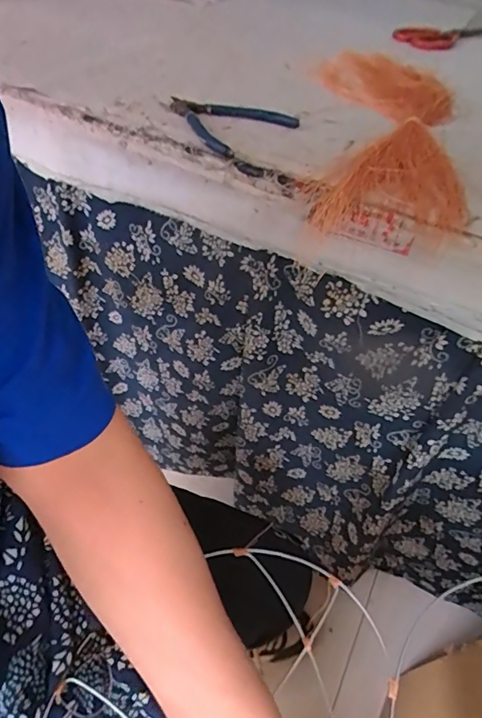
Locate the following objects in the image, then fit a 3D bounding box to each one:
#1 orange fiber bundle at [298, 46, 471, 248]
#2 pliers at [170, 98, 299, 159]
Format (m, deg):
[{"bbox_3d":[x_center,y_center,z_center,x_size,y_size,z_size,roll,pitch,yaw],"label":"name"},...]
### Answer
[{"bbox_3d":[0.173,-0.294,0.577,0.154,0.049,0.502,11,48,5],"label":"orange fiber bundle"},{"bbox_3d":[-0.022,-0.266,0.511,0.129,0.014,0.120,34,54,24],"label":"pliers"}]

